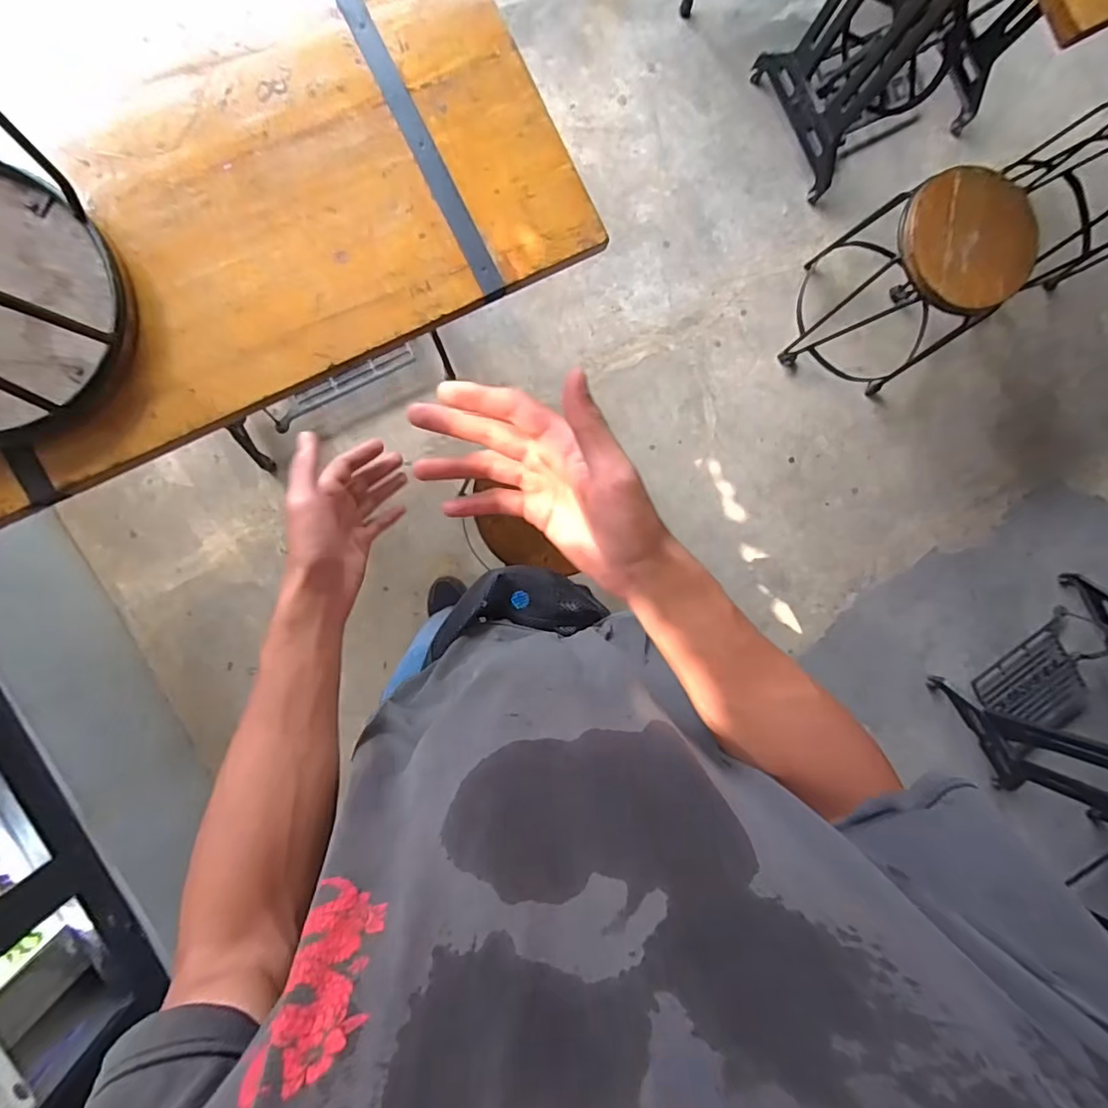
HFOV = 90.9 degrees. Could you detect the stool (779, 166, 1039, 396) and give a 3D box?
[{"bbox_3d":[0.827,-0.644,1.312,0.299,0.458,0.326,0,91,-6],"label":"stool"}]

